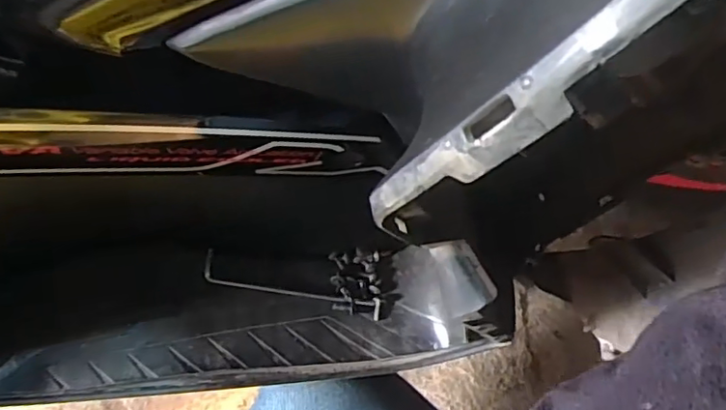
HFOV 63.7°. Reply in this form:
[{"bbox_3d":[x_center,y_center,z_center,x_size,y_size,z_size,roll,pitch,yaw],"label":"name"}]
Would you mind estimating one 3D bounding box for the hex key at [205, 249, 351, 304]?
[{"bbox_3d":[-0.068,0.063,0.470,0.118,0.011,0.023,14,65,-5],"label":"hex key"}]

